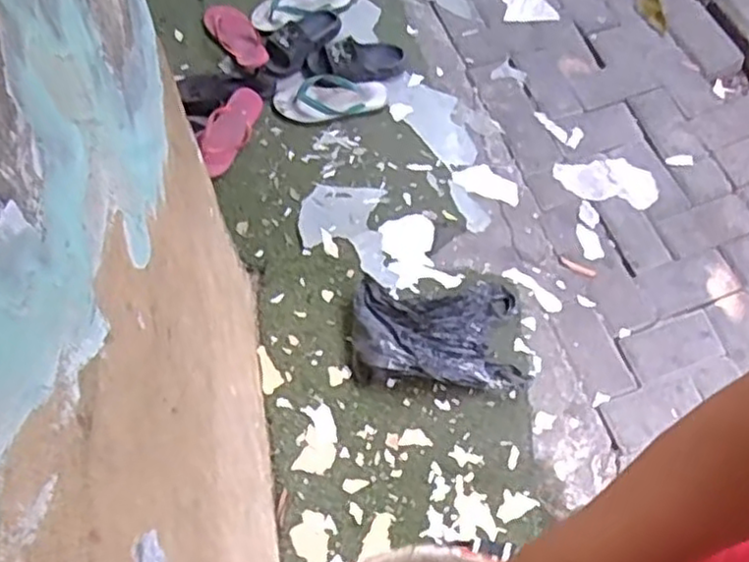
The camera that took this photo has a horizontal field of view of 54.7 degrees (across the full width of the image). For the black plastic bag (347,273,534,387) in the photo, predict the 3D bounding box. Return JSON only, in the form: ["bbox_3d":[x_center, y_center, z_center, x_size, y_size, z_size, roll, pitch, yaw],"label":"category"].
[{"bbox_3d":[0.117,0.097,1.380,0.324,0.074,0.227,-3,65,-1],"label":"black plastic bag"}]

